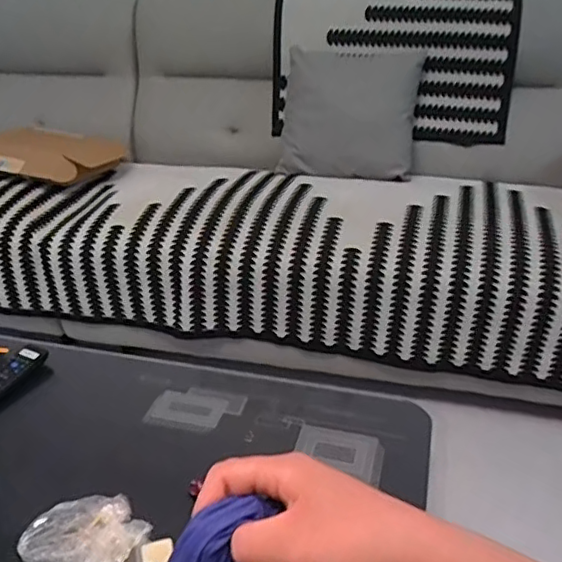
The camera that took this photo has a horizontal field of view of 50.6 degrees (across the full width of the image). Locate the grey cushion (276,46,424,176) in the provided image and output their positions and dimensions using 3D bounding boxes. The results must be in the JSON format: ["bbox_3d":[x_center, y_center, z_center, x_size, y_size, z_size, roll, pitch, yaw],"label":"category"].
[{"bbox_3d":[0.168,-0.432,1.553,0.343,0.311,0.111,12,35,21],"label":"grey cushion"}]

